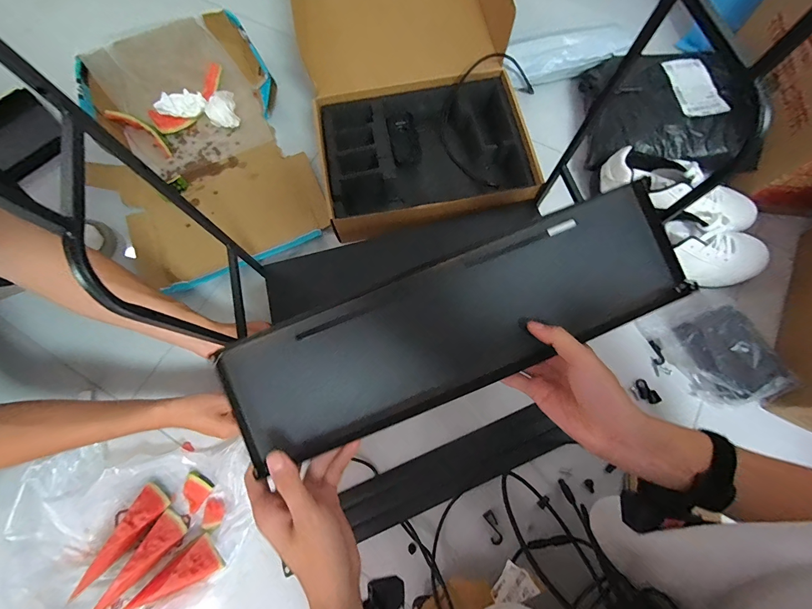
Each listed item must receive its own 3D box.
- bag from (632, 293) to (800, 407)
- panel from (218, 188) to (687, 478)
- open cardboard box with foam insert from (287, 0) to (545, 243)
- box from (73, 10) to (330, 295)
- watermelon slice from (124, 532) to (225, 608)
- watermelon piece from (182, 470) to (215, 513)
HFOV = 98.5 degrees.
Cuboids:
[{"bbox_3d":[0.481,0.067,0.546,0.134,0.057,0.171,-26,75,-6],"label":"bag"},{"bbox_3d":[0.056,0.019,0.363,0.477,0.030,0.130,-22,75,-3],"label":"panel"},{"bbox_3d":[0.007,-0.420,0.654,0.383,0.132,0.567,-12,74,-2],"label":"open cardboard box with foam insert"},{"bbox_3d":[-0.392,-0.295,0.660,0.354,0.095,0.490,-23,75,-5],"label":"box"},{"bbox_3d":[-0.322,0.374,0.458,0.133,0.054,0.052,-36,76,-8],"label":"watermelon slice"},{"bbox_3d":[-0.317,0.280,0.525,0.041,0.013,0.043,29,77,9],"label":"watermelon piece"}]

